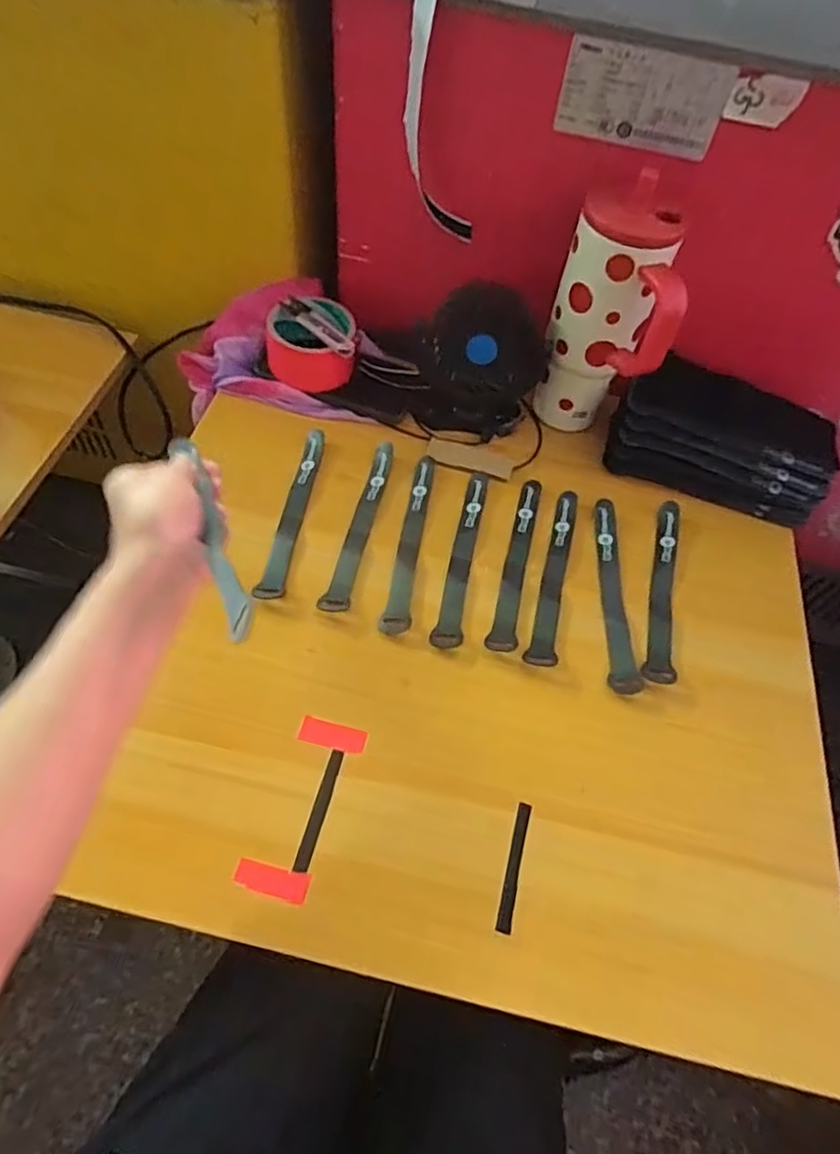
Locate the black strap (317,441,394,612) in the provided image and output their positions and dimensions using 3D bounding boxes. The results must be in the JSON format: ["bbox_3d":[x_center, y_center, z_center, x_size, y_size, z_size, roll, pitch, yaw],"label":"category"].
[{"bbox_3d":[-0.051,-0.051,0.585,0.022,0.005,0.196,13,57,4],"label":"black strap"}]

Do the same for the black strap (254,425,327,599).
[{"bbox_3d":[-0.113,-0.060,0.583,0.023,0.007,0.190,9,57,1],"label":"black strap"}]

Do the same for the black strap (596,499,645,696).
[{"bbox_3d":[0.171,0.011,0.569,0.023,0.009,0.191,5,57,-1],"label":"black strap"}]

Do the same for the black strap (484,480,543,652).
[{"bbox_3d":[0.089,-0.015,0.579,0.023,0.006,0.188,15,57,5],"label":"black strap"}]

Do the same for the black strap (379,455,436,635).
[{"bbox_3d":[-0.006,-0.035,0.579,0.023,0.004,0.194,11,57,2],"label":"black strap"}]

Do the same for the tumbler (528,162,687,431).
[{"bbox_3d":[0.172,-0.231,0.592,0.102,0.212,0.107,16,57,6],"label":"tumbler"}]

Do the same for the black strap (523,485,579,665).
[{"bbox_3d":[0.122,-0.004,0.573,0.024,0.005,0.187,16,57,6],"label":"black strap"}]

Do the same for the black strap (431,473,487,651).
[{"bbox_3d":[0.041,-0.022,0.576,0.024,0.006,0.192,13,57,4],"label":"black strap"}]

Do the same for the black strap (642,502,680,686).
[{"bbox_3d":[0.218,0.007,0.572,0.024,0.008,0.195,16,57,6],"label":"black strap"}]

